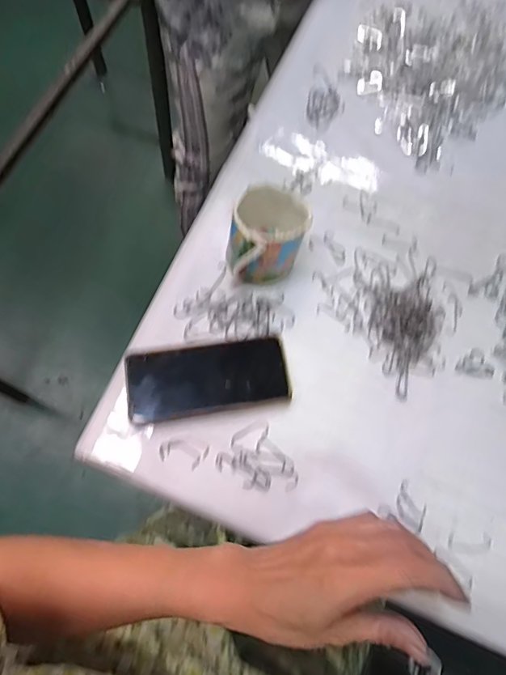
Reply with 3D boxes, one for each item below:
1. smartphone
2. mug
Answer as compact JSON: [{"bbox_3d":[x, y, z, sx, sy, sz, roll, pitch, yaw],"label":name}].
[{"bbox_3d":[-0.048,0.042,0.483,0.167,0.013,0.072,-9,70,-5],"label":"smartphone"},{"bbox_3d":[0.017,-0.109,0.508,0.081,0.077,0.092,16,69,4],"label":"mug"}]

